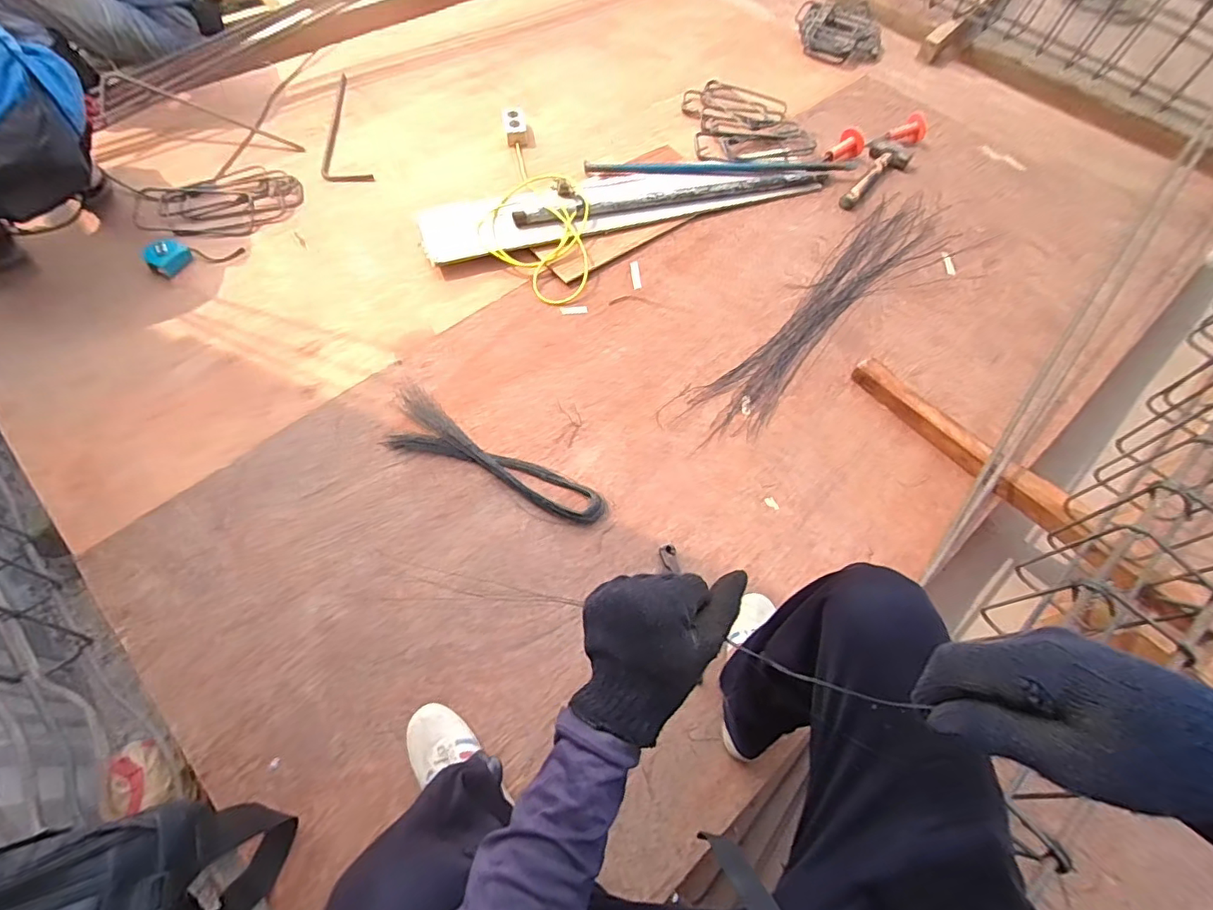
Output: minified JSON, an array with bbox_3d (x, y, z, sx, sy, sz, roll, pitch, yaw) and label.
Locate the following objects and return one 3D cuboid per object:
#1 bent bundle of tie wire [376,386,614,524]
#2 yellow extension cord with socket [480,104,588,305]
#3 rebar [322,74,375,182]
[{"bbox_3d":[-0.222,0.012,0.984,0.461,0.046,0.135,30,64,14],"label":"bent bundle of tie wire"},{"bbox_3d":[-0.169,-0.666,1.359,0.250,0.068,0.685,0,61,-2],"label":"yellow extension cord with socket"},{"bbox_3d":[-0.745,-0.908,1.499,0.117,0.014,0.524,-18,63,-12],"label":"rebar"}]

